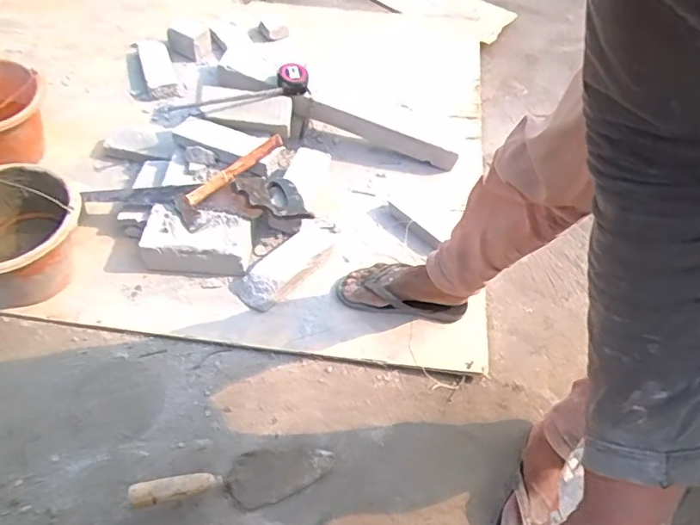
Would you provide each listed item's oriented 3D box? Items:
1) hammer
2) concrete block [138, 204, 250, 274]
[{"bbox_3d":[-0.247,-0.174,1.144,0.265,0.030,0.090,-42,64,-15],"label":"hammer"},{"bbox_3d":[-0.305,-0.039,1.120,0.216,0.076,0.113,9,51,3],"label":"concrete block"}]

